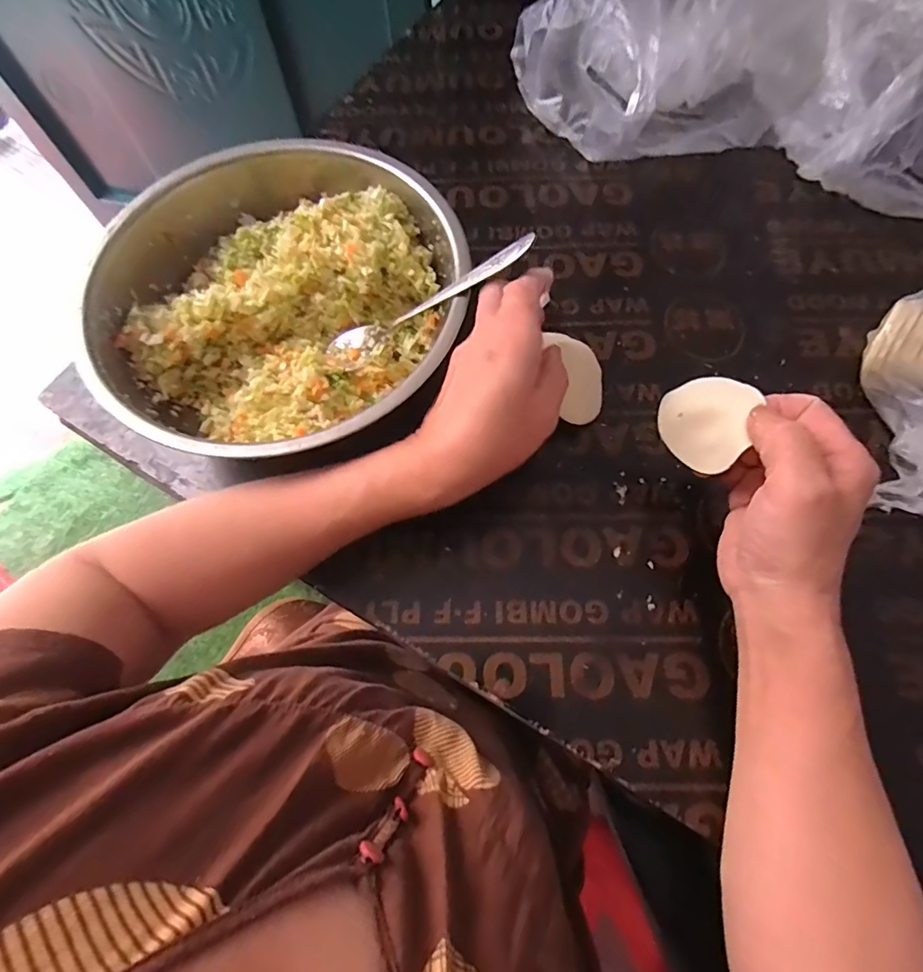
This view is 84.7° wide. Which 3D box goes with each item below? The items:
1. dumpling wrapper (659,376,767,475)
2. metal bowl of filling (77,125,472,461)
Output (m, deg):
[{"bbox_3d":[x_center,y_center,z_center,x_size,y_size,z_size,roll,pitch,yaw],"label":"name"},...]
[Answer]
[{"bbox_3d":[0.142,-0.036,0.298,0.006,0.054,0.055,9,90,-35],"label":"dumpling wrapper"},{"bbox_3d":[-0.115,-0.124,0.367,0.240,0.090,0.240,-1,69,2],"label":"metal bowl of filling"}]

